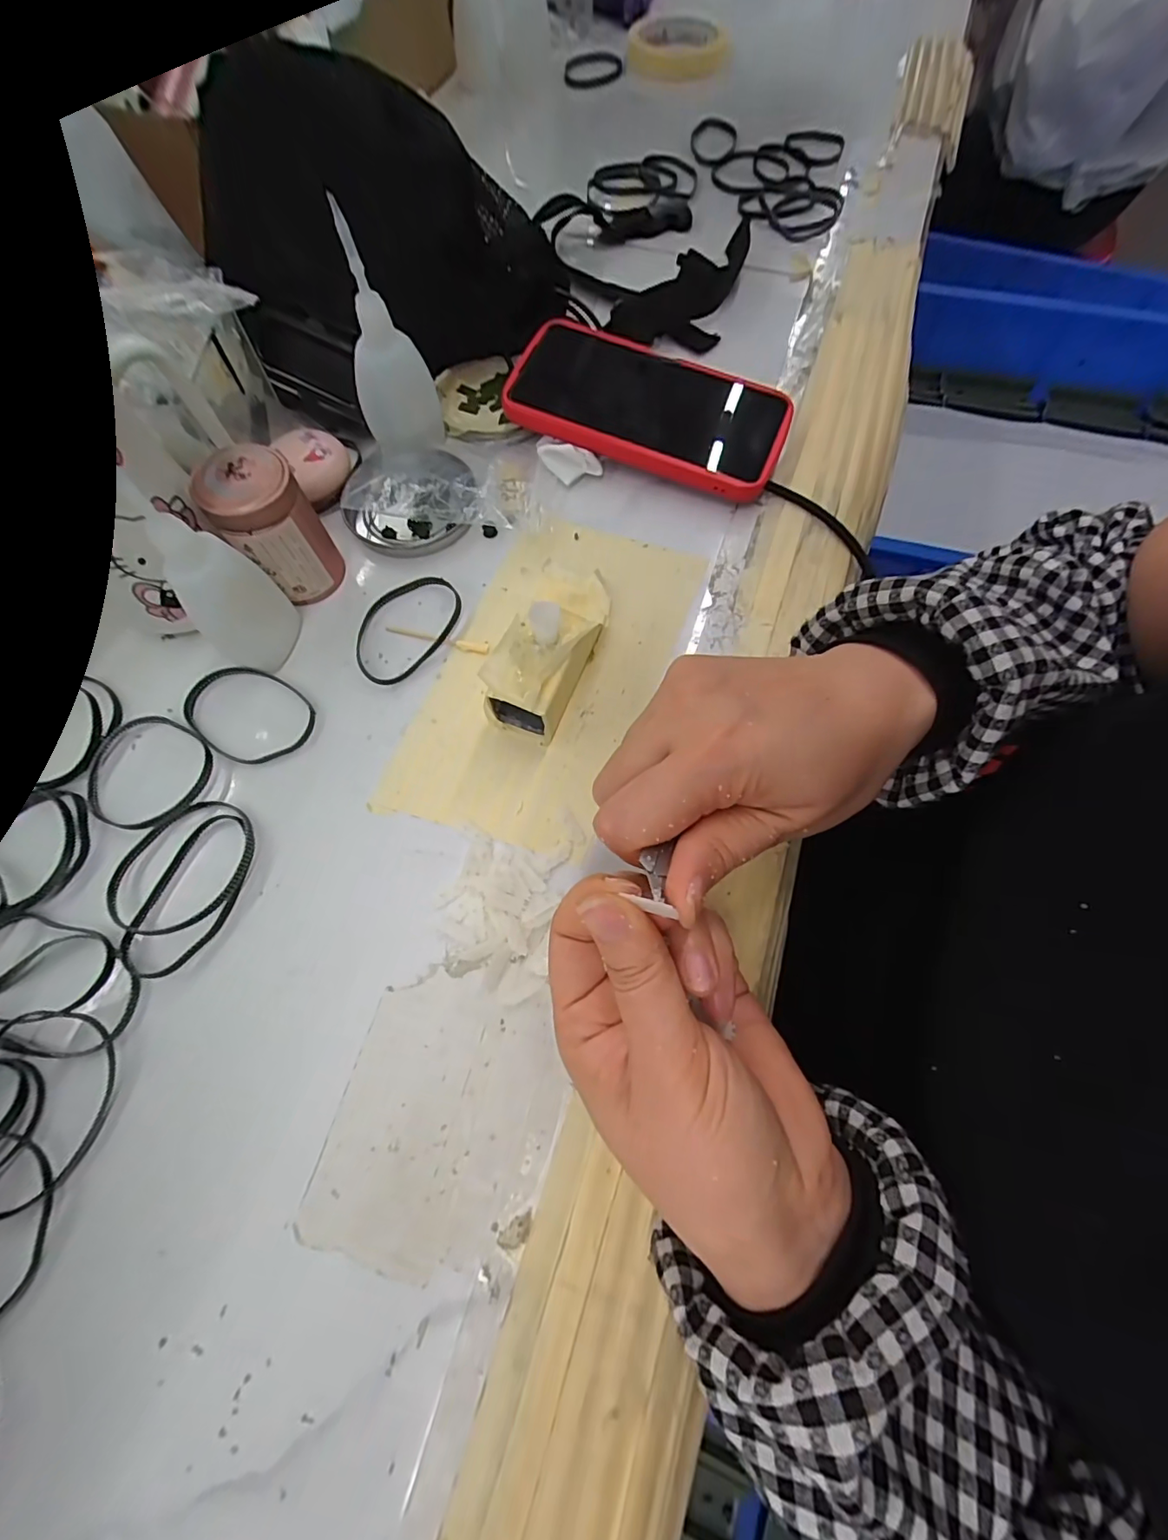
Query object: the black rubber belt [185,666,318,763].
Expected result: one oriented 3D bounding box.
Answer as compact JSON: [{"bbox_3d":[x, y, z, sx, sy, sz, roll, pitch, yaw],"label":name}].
[{"bbox_3d":[-0.173,-0.029,0.273,0.068,0.004,0.048,24,70,8],"label":"black rubber belt"}]

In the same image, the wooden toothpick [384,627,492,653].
[{"bbox_3d":[-0.080,-0.072,0.291,0.058,0.004,0.006,15,69,5],"label":"wooden toothpick"}]

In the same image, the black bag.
[{"bbox_3d":[-0.117,-0.314,0.315,0.189,0.119,0.111,-31,73,-12],"label":"black bag"}]

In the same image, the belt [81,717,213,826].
[{"bbox_3d":[-0.213,-0.001,0.260,0.059,0.004,0.058,1,69,-1],"label":"belt"}]

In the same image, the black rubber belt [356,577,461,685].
[{"bbox_3d":[-0.099,-0.080,0.292,0.047,0.007,0.071,37,73,12],"label":"black rubber belt"}]

